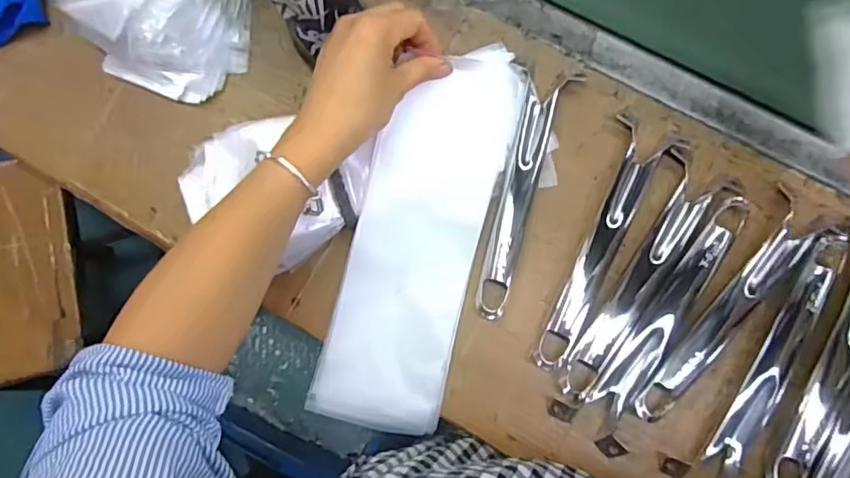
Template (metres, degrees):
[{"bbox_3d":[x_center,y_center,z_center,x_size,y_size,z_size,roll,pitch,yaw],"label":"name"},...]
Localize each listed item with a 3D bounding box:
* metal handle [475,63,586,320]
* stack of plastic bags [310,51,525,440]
[{"bbox_3d":[0.077,-0.041,0.457,0.035,0.019,0.210,15,83,6],"label":"metal handle"},{"bbox_3d":[-0.004,-0.003,0.451,0.101,0.021,0.316,15,94,-1],"label":"stack of plastic bags"}]

